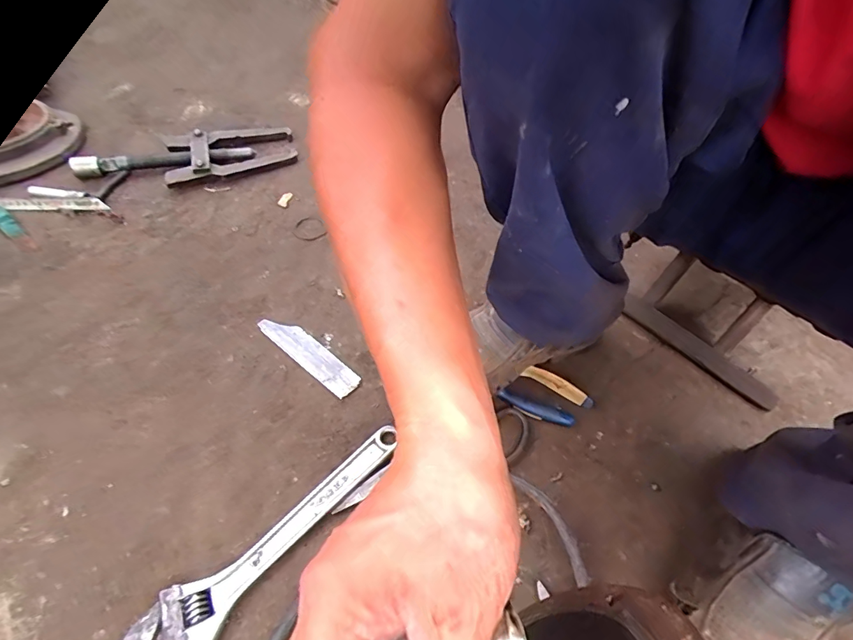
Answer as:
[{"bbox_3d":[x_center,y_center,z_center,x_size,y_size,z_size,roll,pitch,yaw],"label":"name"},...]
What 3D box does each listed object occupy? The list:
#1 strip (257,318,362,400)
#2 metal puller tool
[{"bbox_3d":[-0.145,0.039,0.548,0.150,0.005,0.037,35,55,22],"label":"strip"},{"bbox_3d":[-0.403,-0.277,0.754,0.343,0.038,0.131,-9,52,-13],"label":"metal puller tool"}]

